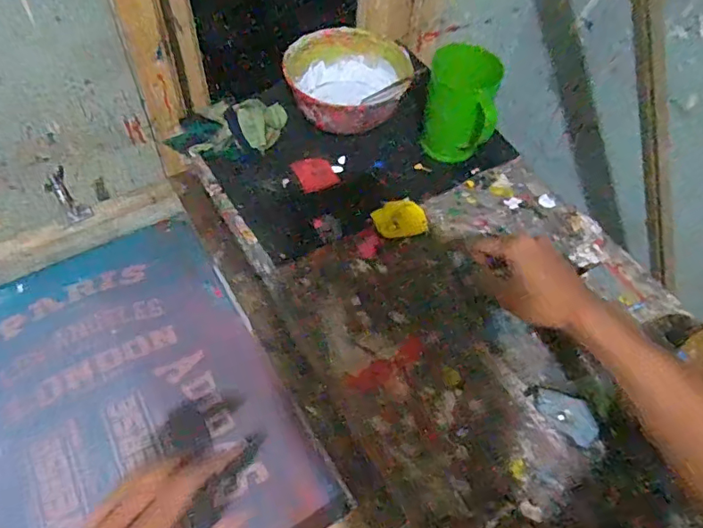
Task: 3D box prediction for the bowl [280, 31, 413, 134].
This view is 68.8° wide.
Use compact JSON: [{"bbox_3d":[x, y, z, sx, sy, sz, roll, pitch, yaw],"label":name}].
[{"bbox_3d":[-0.009,-0.258,0.738,0.172,0.078,0.172,1,56,-2],"label":"bowl"}]

